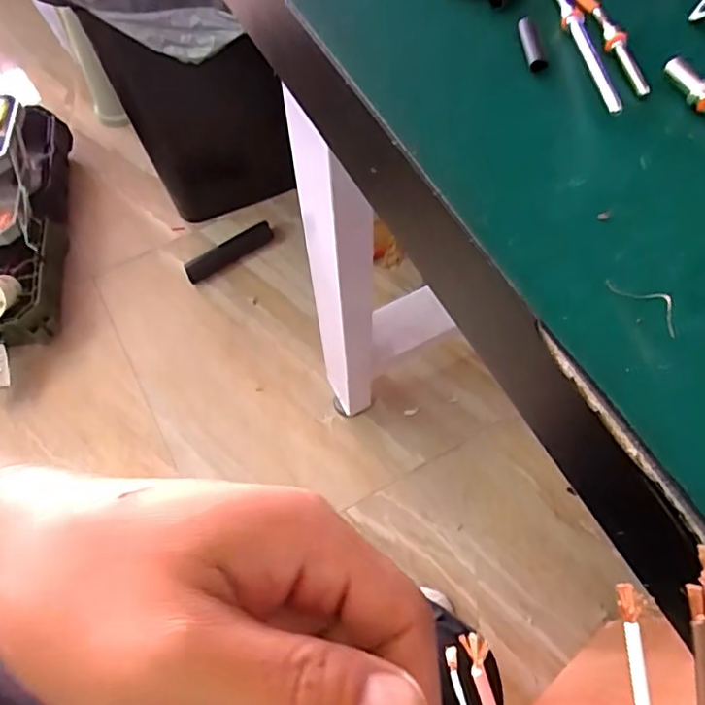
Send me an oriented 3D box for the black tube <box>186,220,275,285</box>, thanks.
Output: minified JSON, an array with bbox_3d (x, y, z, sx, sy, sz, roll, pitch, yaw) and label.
[{"bbox_3d":[-0.225,-0.185,1.101,0.173,0.022,0.039,-32,68,-13],"label":"black tube"}]

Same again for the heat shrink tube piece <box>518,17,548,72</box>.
[{"bbox_3d":[0.048,-0.083,0.161,0.005,0.004,0.019,-10,65,-3],"label":"heat shrink tube piece"}]

